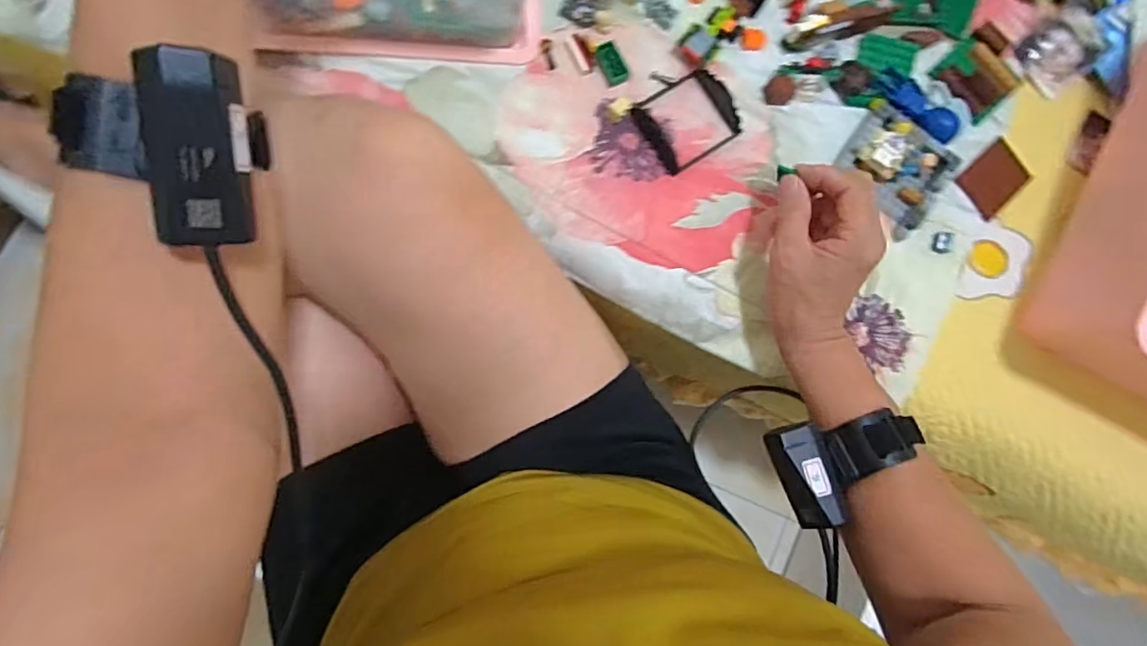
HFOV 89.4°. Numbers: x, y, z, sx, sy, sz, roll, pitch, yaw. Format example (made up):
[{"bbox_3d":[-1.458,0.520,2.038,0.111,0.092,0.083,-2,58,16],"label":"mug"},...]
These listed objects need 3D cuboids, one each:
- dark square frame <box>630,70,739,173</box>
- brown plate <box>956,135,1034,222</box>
[{"bbox_3d":[0.088,-0.167,0.460,0.072,0.014,0.077,-33,89,-8],"label":"dark square frame"},{"bbox_3d":[0.356,-0.122,0.491,0.063,0.006,0.044,-42,90,-8],"label":"brown plate"}]

